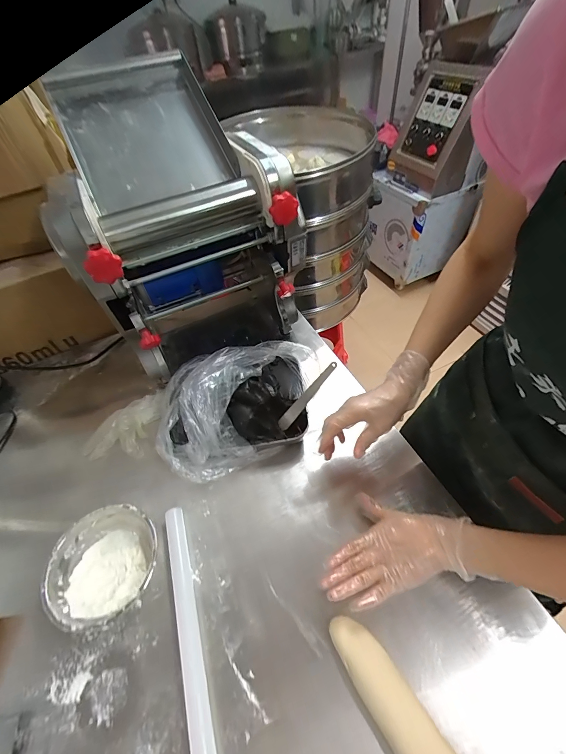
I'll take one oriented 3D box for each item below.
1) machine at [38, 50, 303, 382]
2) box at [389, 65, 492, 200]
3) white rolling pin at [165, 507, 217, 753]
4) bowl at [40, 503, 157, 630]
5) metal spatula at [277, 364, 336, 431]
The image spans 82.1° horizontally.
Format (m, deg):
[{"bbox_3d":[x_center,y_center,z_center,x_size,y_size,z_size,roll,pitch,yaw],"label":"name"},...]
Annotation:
[{"bbox_3d":[-0.198,-0.262,0.655,0.348,0.465,0.393,-24,54,-13],"label":"machine"},{"bbox_3d":[0.702,-1.125,1.489,0.217,0.407,0.344,-23,53,-12],"label":"box"},{"bbox_3d":[-0.123,0.335,0.418,0.030,0.027,0.319,-17,52,-8],"label":"white rolling pin"},{"bbox_3d":[-0.249,0.267,0.465,0.144,0.056,0.137,-3,52,4],"label":"bowl"},{"bbox_3d":[0.043,0.034,0.575,0.021,0.008,0.149,39,98,-3],"label":"metal spatula"}]

